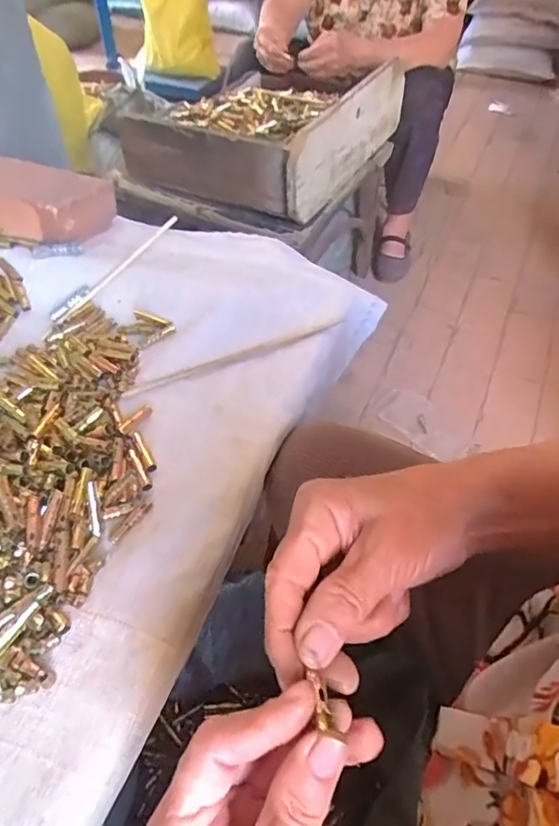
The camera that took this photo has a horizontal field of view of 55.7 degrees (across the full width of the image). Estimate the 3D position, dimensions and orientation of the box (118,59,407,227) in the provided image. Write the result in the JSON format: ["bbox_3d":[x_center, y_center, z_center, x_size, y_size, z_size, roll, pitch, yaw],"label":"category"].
[{"bbox_3d":[-0.017,-0.573,1.028,0.367,0.137,0.478,23,53,16],"label":"box"}]

